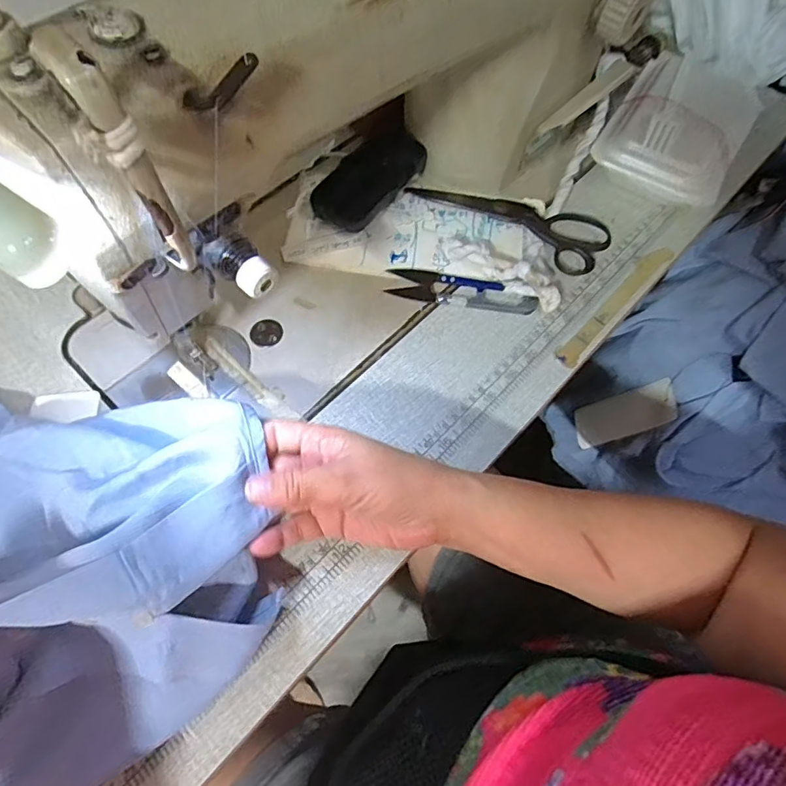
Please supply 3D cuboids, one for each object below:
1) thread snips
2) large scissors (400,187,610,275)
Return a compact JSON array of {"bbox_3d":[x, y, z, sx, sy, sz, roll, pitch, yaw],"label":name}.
[{"bbox_3d":[0.055,-0.080,0.413,0.116,0.009,0.027,9,65,1],"label":"thread snips"},{"bbox_3d":[0.102,-0.158,0.448,0.168,0.013,0.057,32,67,11],"label":"large scissors"}]

